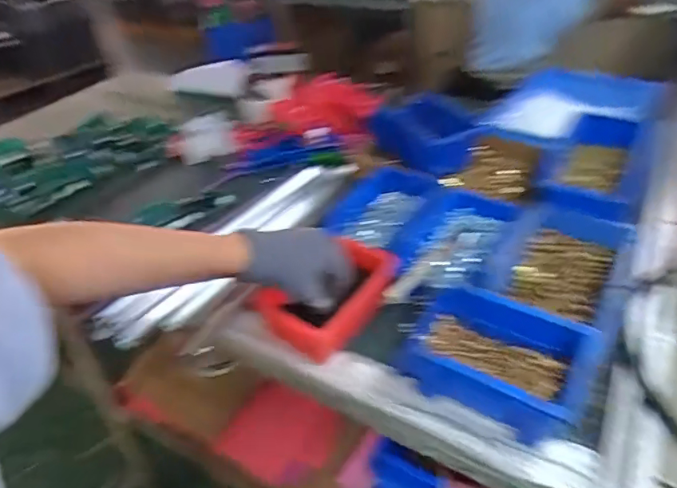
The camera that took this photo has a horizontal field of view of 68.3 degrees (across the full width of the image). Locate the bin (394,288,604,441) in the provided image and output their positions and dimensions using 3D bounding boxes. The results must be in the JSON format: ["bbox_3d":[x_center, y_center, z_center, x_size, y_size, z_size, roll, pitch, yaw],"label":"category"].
[{"bbox_3d":[0.146,0.109,0.481,0.164,0.071,0.102,20,45,28],"label":"bin"}]

